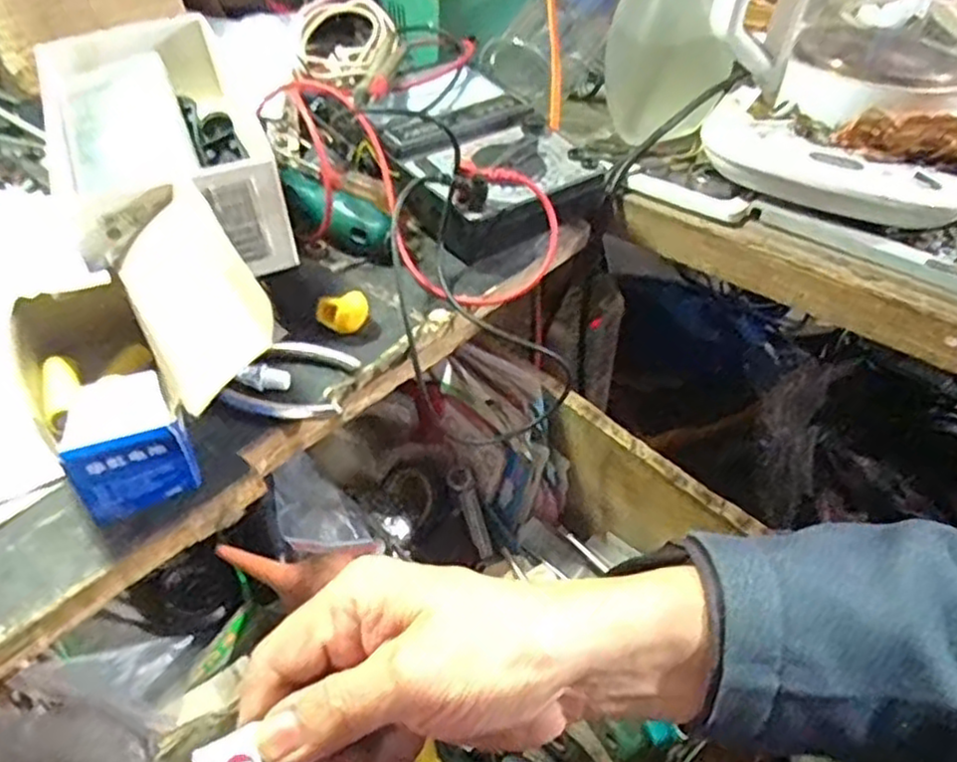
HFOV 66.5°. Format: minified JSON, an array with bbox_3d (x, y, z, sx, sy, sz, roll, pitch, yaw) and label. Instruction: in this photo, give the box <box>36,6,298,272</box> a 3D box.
[{"bbox_3d":[-0.179,-0.119,0.408,0.104,0.081,0.202,-18,47,-21],"label":"box"}]

